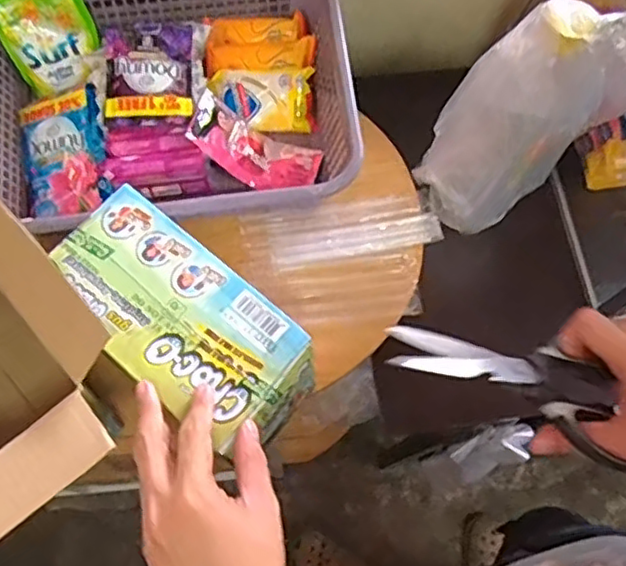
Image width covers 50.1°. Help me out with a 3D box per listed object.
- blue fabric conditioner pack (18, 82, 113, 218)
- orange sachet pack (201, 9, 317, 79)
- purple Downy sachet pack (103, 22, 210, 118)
[{"bbox_3d":[-0.239,-0.125,0.647,0.080,0.031,0.119,-12,68,-3],"label":"blue fabric conditioner pack"},{"bbox_3d":[-0.055,-0.248,0.693,0.111,0.022,0.060,-5,68,0],"label":"orange sachet pack"},{"bbox_3d":[-0.153,-0.207,0.653,0.094,0.024,0.101,-5,68,0],"label":"purple Downy sachet pack"}]

